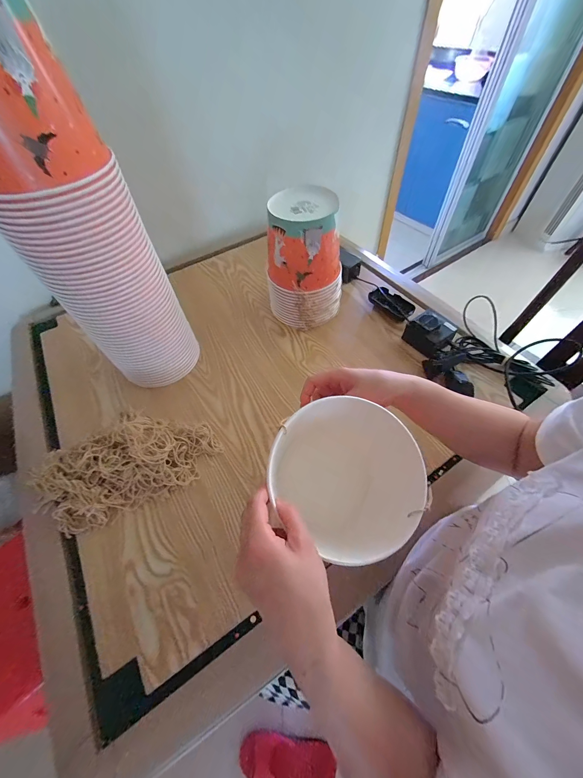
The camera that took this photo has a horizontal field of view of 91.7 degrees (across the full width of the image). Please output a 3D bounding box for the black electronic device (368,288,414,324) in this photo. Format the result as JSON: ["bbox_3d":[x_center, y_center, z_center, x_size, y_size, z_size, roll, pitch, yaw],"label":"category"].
[{"bbox_3d":[0.228,-0.191,0.645,0.053,0.033,0.108,-38,63,-21],"label":"black electronic device"}]

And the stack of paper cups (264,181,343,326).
[{"bbox_3d":[0.033,-0.252,0.587,0.143,0.229,0.134,17,58,13],"label":"stack of paper cups"}]

